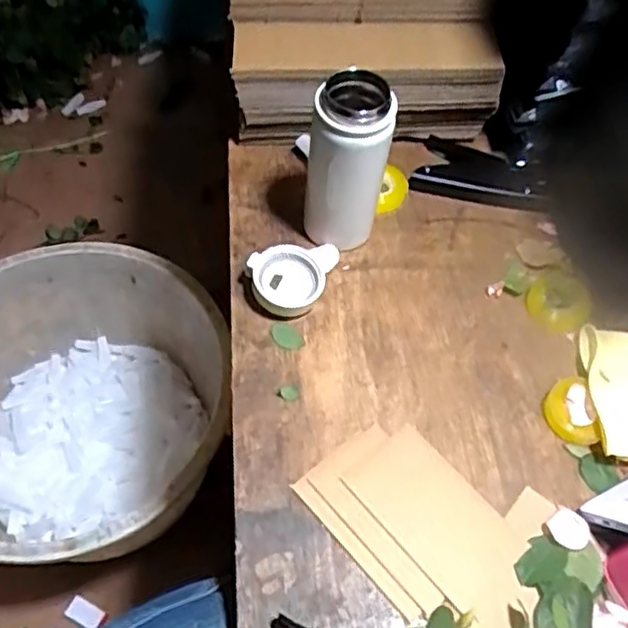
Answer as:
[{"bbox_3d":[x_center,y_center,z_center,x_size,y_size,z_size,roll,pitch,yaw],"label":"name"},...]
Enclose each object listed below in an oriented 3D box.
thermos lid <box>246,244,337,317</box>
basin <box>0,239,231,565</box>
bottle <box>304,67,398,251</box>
[{"bbox_3d":[-0.015,-0.034,0.650,0.091,0.033,0.066,-13,81,-9],"label":"thermos lid"},{"bbox_3d":[-0.436,0.181,1.147,0.541,0.329,0.511,2,57,-3],"label":"basin"},{"bbox_3d":[0.030,-0.134,0.632,0.074,0.174,0.057,8,57,2],"label":"bottle"}]

